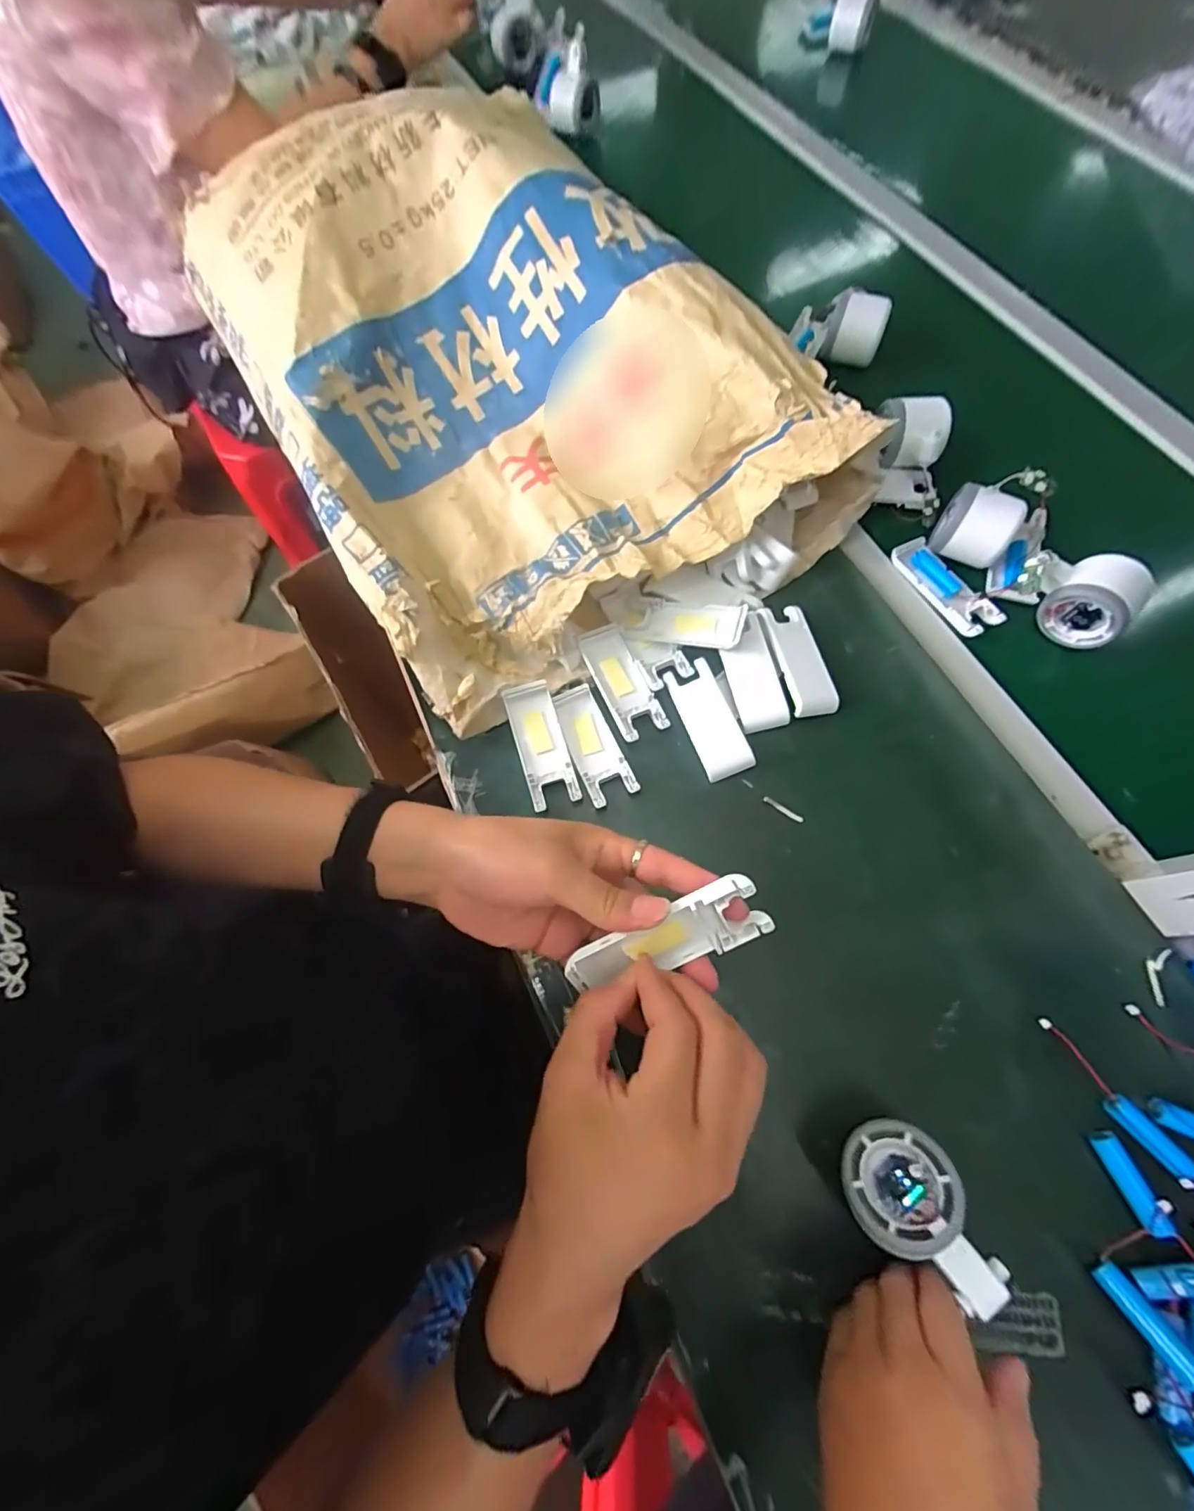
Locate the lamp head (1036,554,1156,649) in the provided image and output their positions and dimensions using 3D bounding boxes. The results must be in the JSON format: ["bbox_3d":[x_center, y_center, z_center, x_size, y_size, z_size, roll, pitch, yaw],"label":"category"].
[{"bbox_3d":[0.403,-0.124,0.444,0.053,0.050,0.057,-39,72,-11],"label":"lamp head"}]

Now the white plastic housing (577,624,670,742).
[{"bbox_3d":[0.020,-0.062,0.461,0.041,0.012,0.103,-25,70,-6],"label":"white plastic housing"}]

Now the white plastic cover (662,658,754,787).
[{"bbox_3d":[0.090,-0.029,0.446,0.038,0.012,0.098,-20,69,-4],"label":"white plastic cover"}]

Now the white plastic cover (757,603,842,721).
[{"bbox_3d":[0.166,-0.080,0.451,0.039,0.010,0.100,-13,69,-1],"label":"white plastic cover"}]

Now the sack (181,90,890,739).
[{"bbox_3d":[-0.107,-0.364,0.498,0.405,0.121,0.630,-33,71,-8],"label":"sack"}]

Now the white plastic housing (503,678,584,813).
[{"bbox_3d":[-0.045,-0.010,0.440,0.039,0.012,0.101,-18,69,-3],"label":"white plastic housing"}]

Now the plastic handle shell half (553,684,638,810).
[{"bbox_3d":[-0.004,-0.009,0.448,0.037,0.011,0.100,-23,69,-5],"label":"plastic handle shell half"}]

